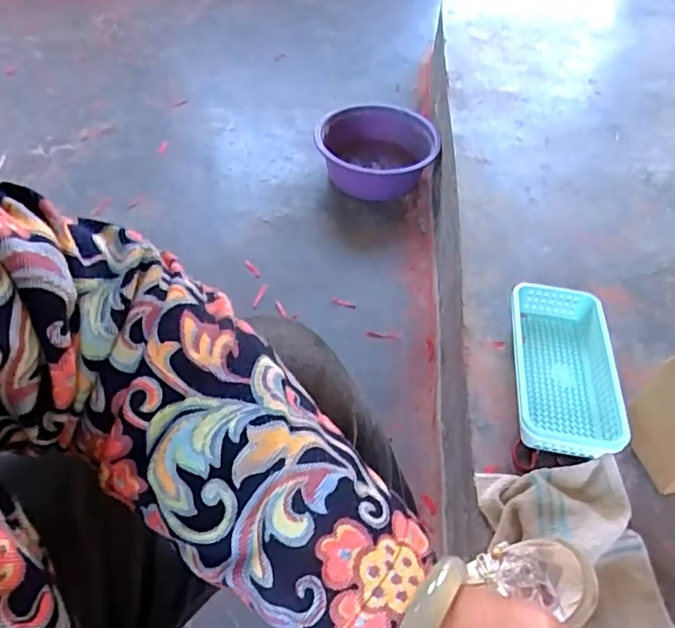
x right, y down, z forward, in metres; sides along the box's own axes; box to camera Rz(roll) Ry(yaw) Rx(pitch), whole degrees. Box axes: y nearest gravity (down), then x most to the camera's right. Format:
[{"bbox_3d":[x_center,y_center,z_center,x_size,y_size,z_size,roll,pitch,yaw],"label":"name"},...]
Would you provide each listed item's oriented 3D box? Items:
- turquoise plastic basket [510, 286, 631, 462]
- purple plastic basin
[{"bbox_3d":[0.309,0.071,0.769,0.133,0.052,0.258,9,49,4],"label":"turquoise plastic basket"},{"bbox_3d":[0.092,-0.379,1.321,0.281,0.119,0.241,14,50,9],"label":"purple plastic basin"}]

